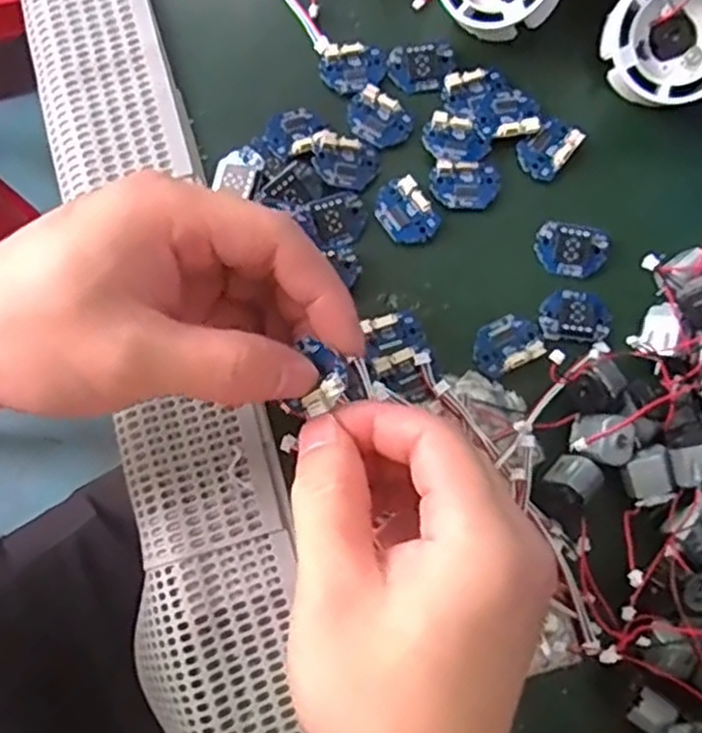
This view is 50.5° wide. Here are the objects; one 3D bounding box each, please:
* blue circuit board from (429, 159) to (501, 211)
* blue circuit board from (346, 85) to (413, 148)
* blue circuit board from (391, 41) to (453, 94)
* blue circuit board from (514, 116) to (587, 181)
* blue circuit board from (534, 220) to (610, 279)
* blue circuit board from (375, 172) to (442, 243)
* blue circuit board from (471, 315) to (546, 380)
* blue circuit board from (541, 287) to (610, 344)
[{"bbox_3d":[0.051,-0.082,0.333,0.031,0.004,0.021,3,80,1],"label":"blue circuit board"},{"bbox_3d":[0.012,-0.113,0.339,0.030,0.004,0.023,34,81,6],"label":"blue circuit board"},{"bbox_3d":[0.033,-0.139,0.345,0.027,0.004,0.023,-1,80,0],"label":"blue circuit board"},{"bbox_3d":[0.089,-0.099,0.336,0.028,0.007,0.021,-42,82,-7],"label":"blue circuit board"},{"bbox_3d":[0.097,-0.051,0.327,0.031,0.005,0.024,10,80,2],"label":"blue circuit board"},{"bbox_3d":[0.024,-0.069,0.332,0.022,0.006,0.030,-34,82,-6],"label":"blue circuit board"},{"bbox_3d":[0.066,-0.009,0.320,0.030,0.005,0.022,-27,81,-5],"label":"blue circuit board"},{"bbox_3d":[0.097,-0.022,0.320,0.028,0.004,0.024,10,80,2],"label":"blue circuit board"}]

